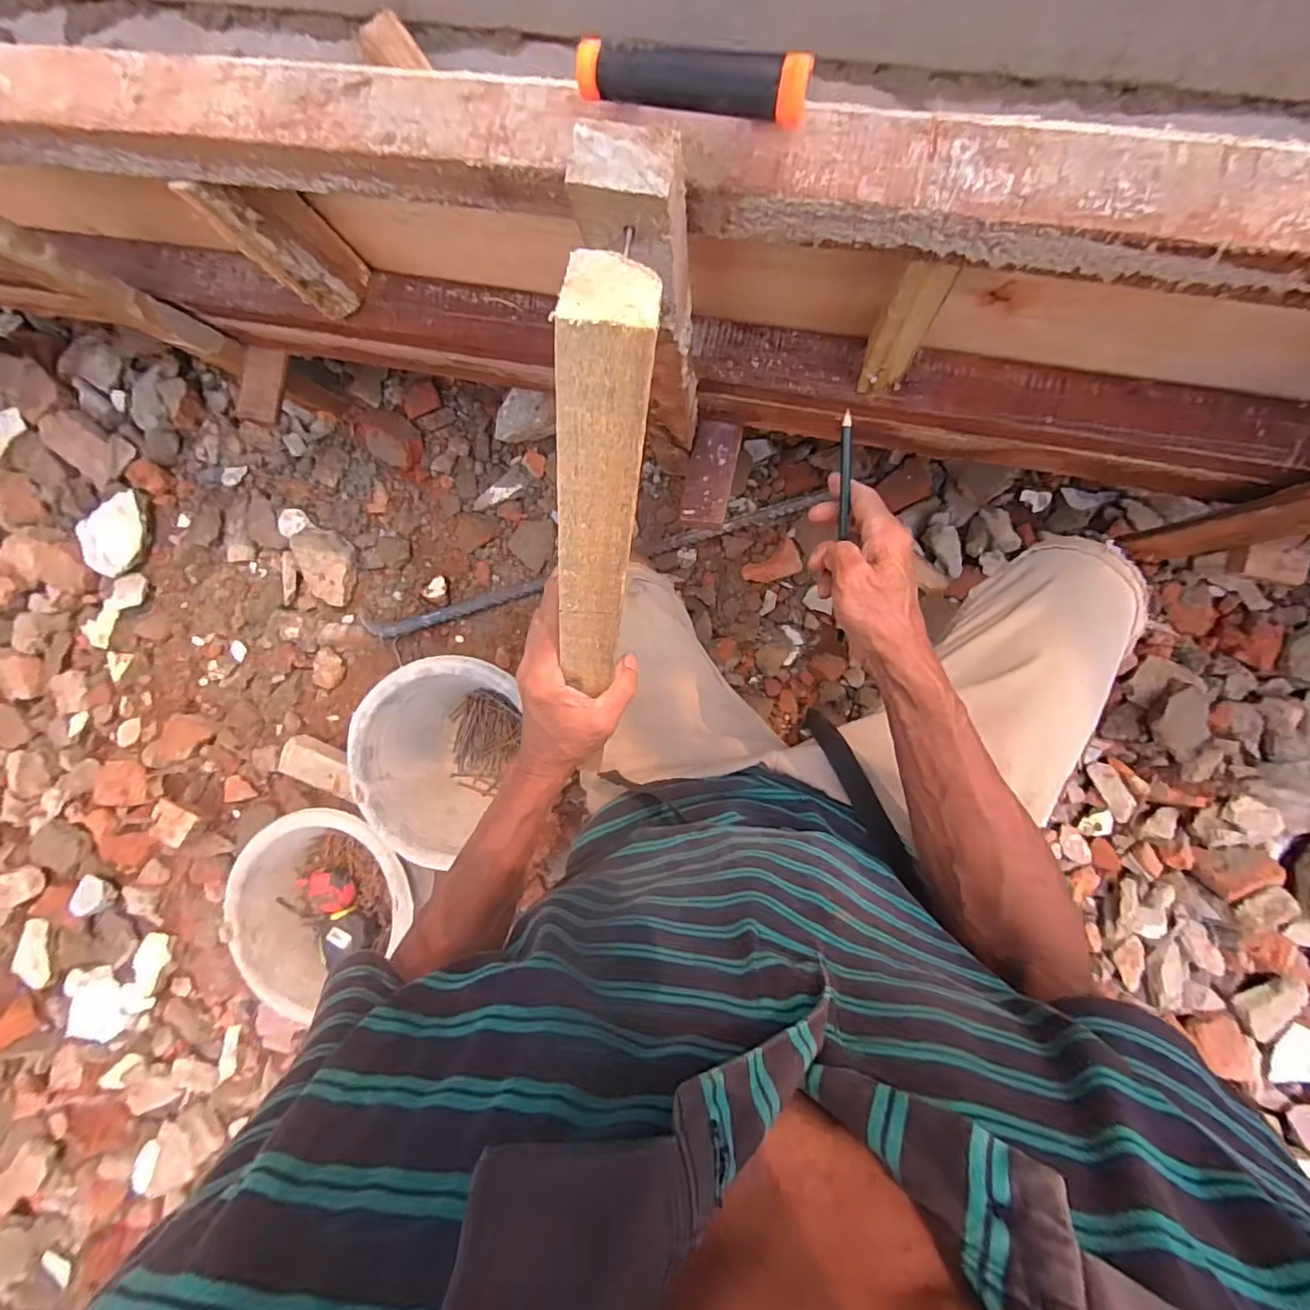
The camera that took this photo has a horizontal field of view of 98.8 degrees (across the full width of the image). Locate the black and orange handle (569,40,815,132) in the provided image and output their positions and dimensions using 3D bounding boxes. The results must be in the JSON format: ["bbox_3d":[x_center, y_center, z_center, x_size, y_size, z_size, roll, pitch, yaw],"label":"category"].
[{"bbox_3d":[0.018,-0.290,0.283,0.119,0.027,0.018,18,91,8],"label":"black and orange handle"}]

